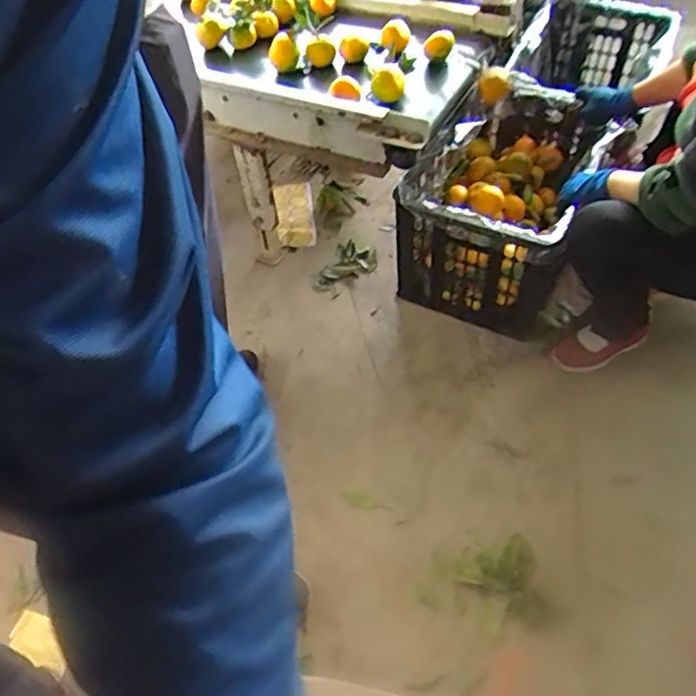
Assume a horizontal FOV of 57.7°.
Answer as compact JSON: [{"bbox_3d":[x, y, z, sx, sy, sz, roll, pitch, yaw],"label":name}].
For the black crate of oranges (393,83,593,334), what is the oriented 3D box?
[{"bbox_3d":[0.378,-0.362,1.542,0.420,0.328,0.597,19,56,18],"label":"black crate of oranges"}]

